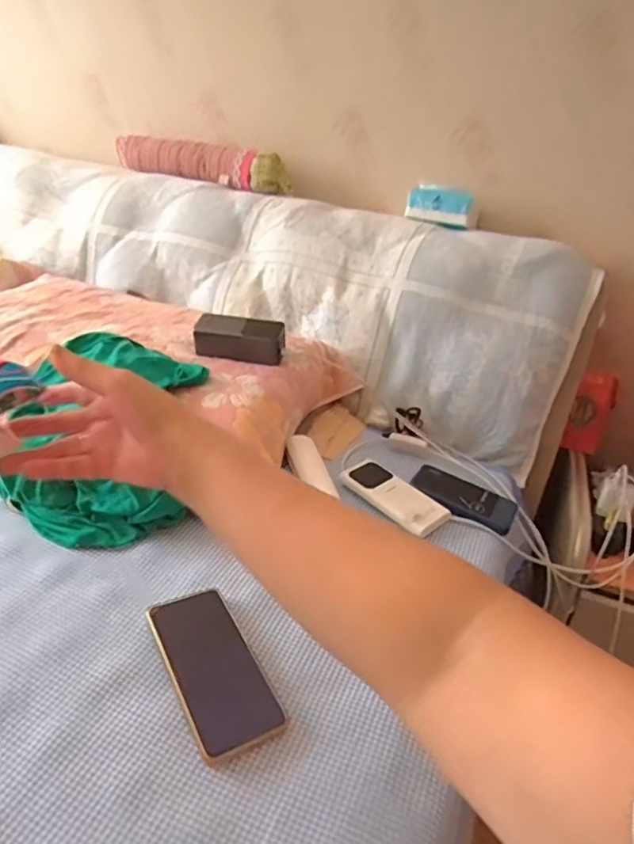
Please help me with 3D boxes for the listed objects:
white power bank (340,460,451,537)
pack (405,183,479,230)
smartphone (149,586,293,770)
[{"bbox_3d":[0.102,0.099,0.765,0.077,0.018,0.147,-21,39,-40],"label":"white power bank"},{"bbox_3d":[0.227,-0.387,1.017,0.127,0.074,0.039,14,30,12],"label":"pack"},{"bbox_3d":[-0.096,0.224,0.521,0.077,0.007,0.163,-12,42,-31],"label":"smartphone"}]

